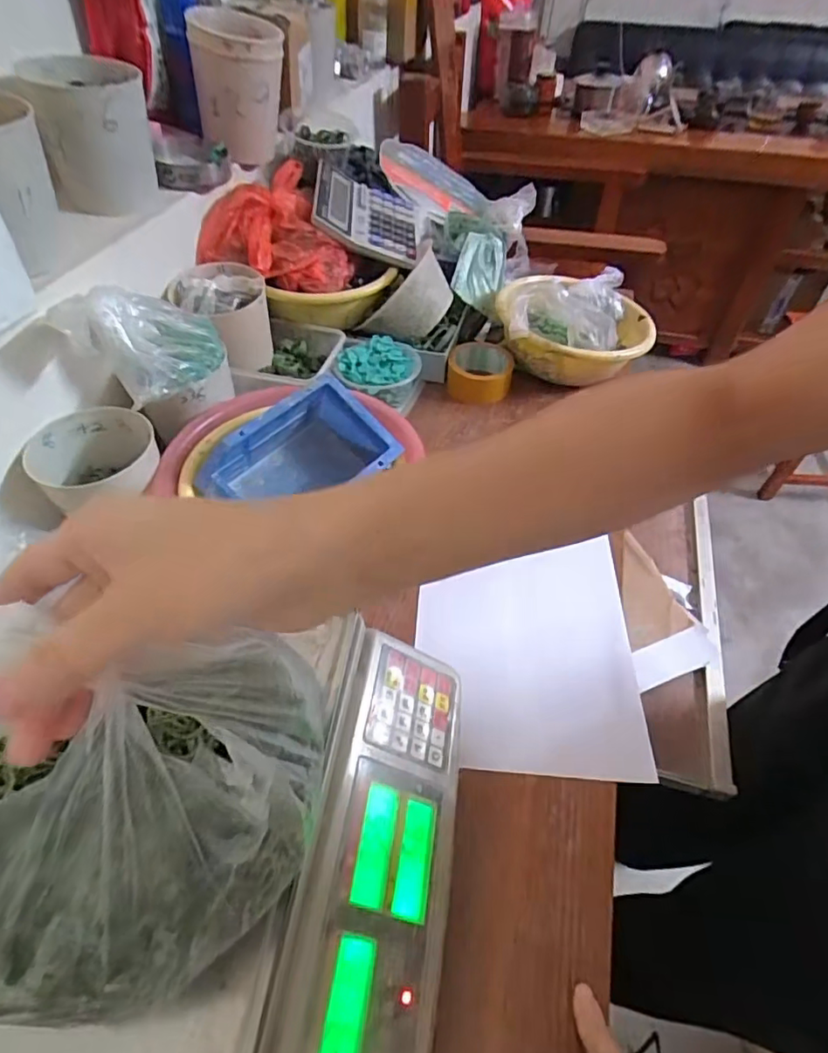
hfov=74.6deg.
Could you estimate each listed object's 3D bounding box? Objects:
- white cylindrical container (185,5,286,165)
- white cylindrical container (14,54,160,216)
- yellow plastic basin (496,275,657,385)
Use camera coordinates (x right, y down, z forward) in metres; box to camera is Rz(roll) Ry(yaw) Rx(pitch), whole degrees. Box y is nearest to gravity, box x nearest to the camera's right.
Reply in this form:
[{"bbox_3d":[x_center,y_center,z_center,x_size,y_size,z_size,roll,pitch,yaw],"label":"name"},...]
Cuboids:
[{"bbox_3d":[-0.230,-0.581,0.728,0.113,0.148,0.135,-12,51,-11],"label":"white cylindrical container"},{"bbox_3d":[-0.342,-0.418,0.589,0.116,0.128,0.096,-20,53,-17],"label":"white cylindrical container"},{"bbox_3d":[0.235,-0.300,0.805,0.223,0.102,0.209,1,50,-1],"label":"yellow plastic basin"}]

